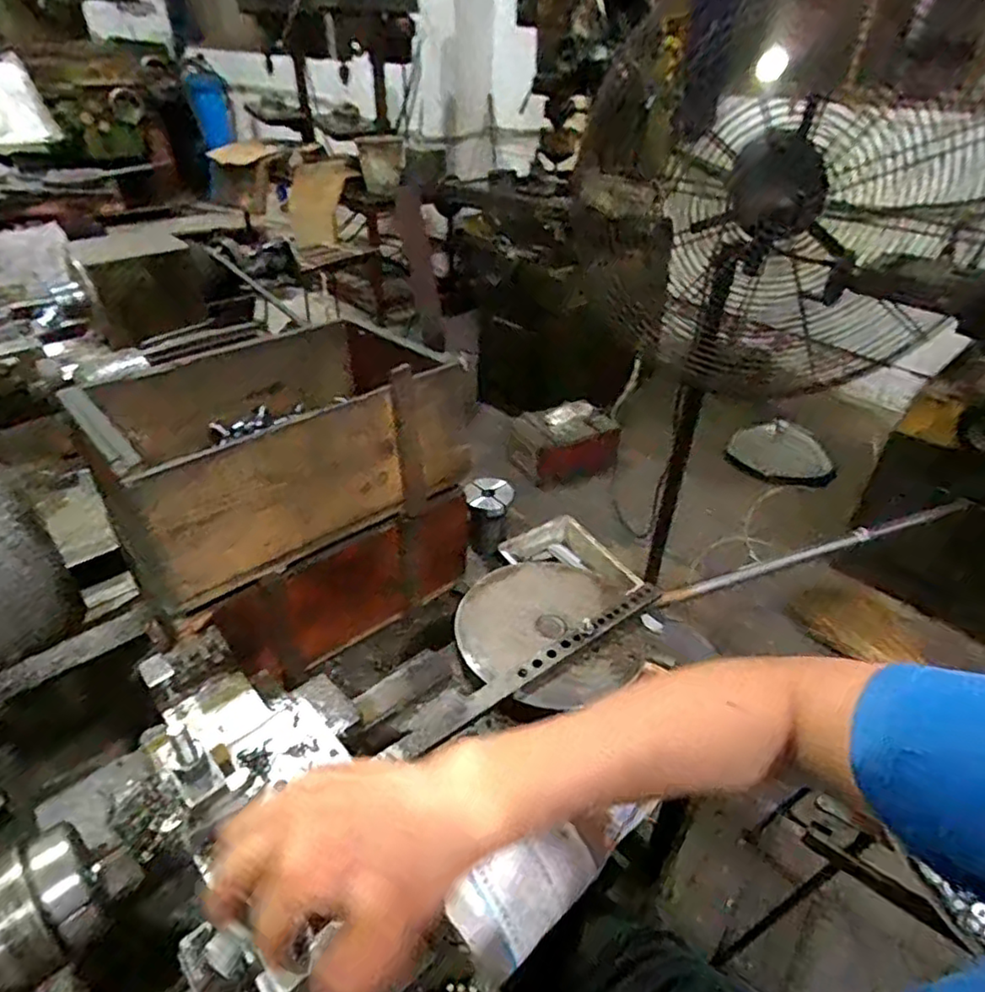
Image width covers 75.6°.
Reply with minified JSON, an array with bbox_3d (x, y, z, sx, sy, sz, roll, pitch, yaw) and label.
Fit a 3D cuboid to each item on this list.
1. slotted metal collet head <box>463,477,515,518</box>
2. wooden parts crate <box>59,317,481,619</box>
[{"bbox_3d":[-0.005,-0.002,0.900,0.067,0.028,0.068,-1,36,-3],"label":"slotted metal collet head"},{"bbox_3d":[-0.241,-0.068,0.706,0.336,0.143,0.244,-27,45,-33],"label":"wooden parts crate"}]

